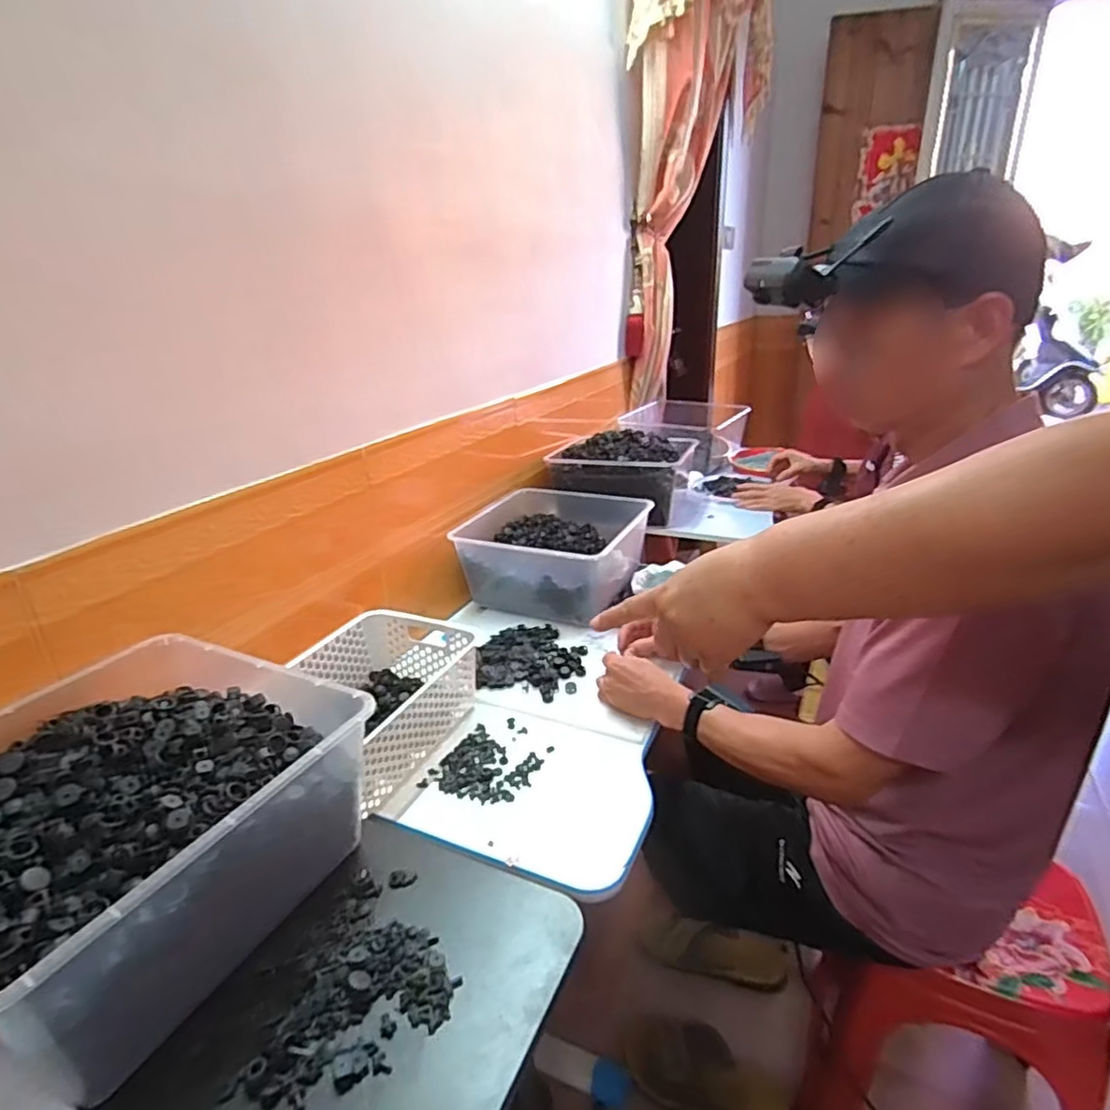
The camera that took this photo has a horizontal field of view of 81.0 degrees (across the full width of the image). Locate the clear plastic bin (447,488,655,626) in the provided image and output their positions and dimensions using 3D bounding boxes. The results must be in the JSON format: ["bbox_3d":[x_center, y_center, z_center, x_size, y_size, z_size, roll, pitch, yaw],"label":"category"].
[{"bbox_3d":[0.002,-0.016,1.274,0.313,0.152,0.396,8,26,23],"label":"clear plastic bin"}]

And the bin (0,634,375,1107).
[{"bbox_3d":[-0.346,0.211,0.529,0.305,0.129,0.304,10,27,27],"label":"bin"}]

